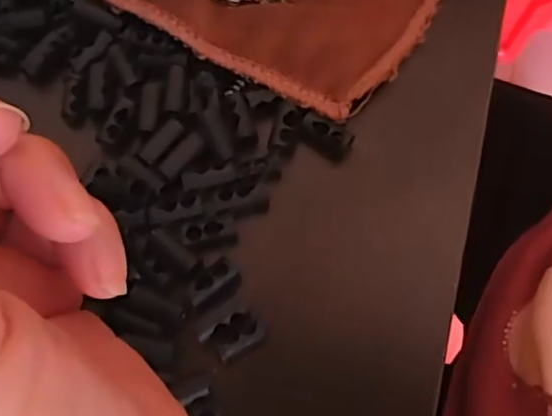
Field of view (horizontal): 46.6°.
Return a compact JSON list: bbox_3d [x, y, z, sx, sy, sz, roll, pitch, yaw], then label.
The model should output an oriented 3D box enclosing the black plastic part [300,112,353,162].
[{"bbox_3d":[0.017,-0.025,0.223,0.018,0.011,0.008,29,74,11],"label":"black plastic part"}]

